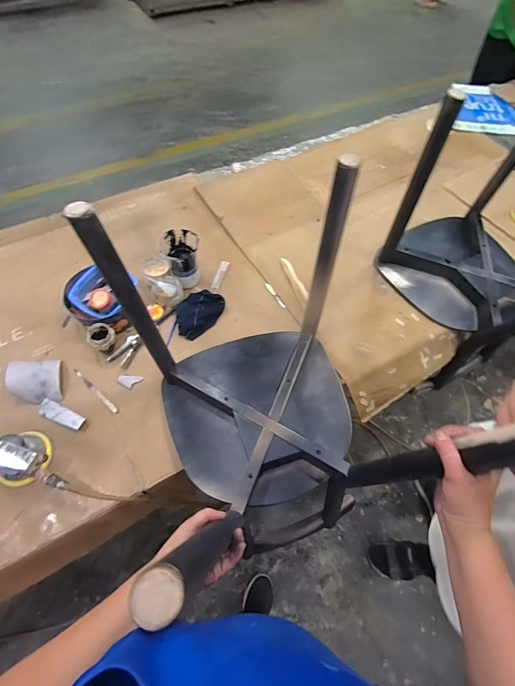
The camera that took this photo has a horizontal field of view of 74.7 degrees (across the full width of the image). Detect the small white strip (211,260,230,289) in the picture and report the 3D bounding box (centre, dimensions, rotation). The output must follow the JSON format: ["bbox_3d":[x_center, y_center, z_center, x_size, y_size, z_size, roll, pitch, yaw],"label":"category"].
[{"bbox_3d":[-0.112,-0.208,1.022,0.027,0.004,0.105,15,60,7],"label":"small white strip"}]

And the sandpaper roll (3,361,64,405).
[{"bbox_3d":[-0.545,0.094,0.830,0.111,0.052,0.109,-11,63,-7],"label":"sandpaper roll"}]

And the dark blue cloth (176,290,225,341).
[{"bbox_3d":[-0.167,-0.083,0.939,0.103,0.033,0.148,28,63,14],"label":"dark blue cloth"}]

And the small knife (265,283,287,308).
[{"bbox_3d":[0.053,-0.141,0.994,0.017,0.004,0.100,-27,64,-16],"label":"small knife"}]

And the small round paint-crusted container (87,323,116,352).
[{"bbox_3d":[-0.395,-0.007,0.871,0.062,0.072,0.065,1,60,-1],"label":"small round paint-crusted container"}]

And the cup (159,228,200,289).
[{"bbox_3d":[-0.209,-0.234,0.953,0.100,0.136,0.109,-3,62,-3],"label":"cup"}]

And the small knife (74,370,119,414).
[{"bbox_3d":[-0.406,0.120,0.844,0.167,0.004,0.014,36,65,18],"label":"small knife"}]

